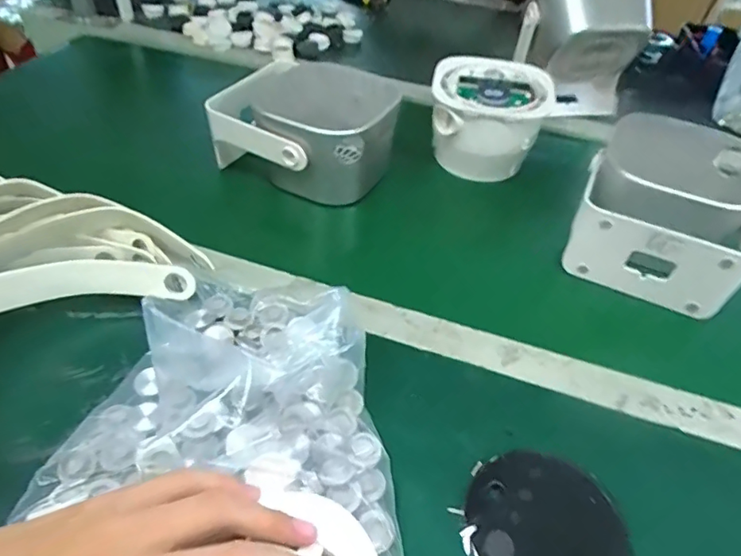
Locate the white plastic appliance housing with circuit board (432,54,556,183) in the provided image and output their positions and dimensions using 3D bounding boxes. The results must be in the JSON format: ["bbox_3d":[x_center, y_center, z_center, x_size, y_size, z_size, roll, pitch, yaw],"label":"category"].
[{"bbox_3d":[0.142,-0.195,0.651,0.143,0.101,0.129,9,46,4],"label":"white plastic appliance housing with circuit board"}]

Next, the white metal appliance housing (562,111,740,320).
[{"bbox_3d":[0.302,-0.078,0.536,0.151,0.100,0.182,22,48,16],"label":"white metal appliance housing"}]

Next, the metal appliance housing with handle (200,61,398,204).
[{"bbox_3d":[-0.070,-0.167,0.615,0.191,0.114,0.150,25,48,20],"label":"metal appliance housing with handle"}]

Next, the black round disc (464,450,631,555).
[{"bbox_3d":[0.114,0.161,0.344,0.098,0.008,0.098,2,45,-2],"label":"black round disc"}]

